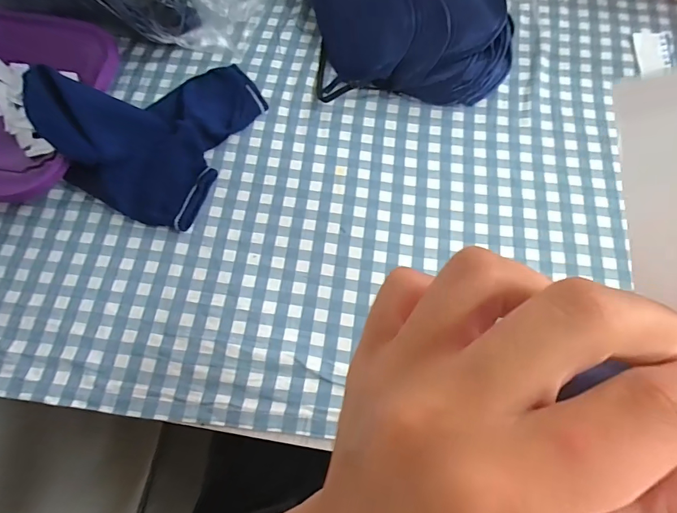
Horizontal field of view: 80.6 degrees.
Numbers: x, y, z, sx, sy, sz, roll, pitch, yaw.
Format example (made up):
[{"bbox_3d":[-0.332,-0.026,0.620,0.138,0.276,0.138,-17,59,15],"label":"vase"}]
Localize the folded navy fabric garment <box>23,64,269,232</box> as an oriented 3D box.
[{"bbox_3d":[-0.153,-0.121,0.327,0.123,0.071,0.160,24,72,9],"label":"folded navy fabric garment"}]

